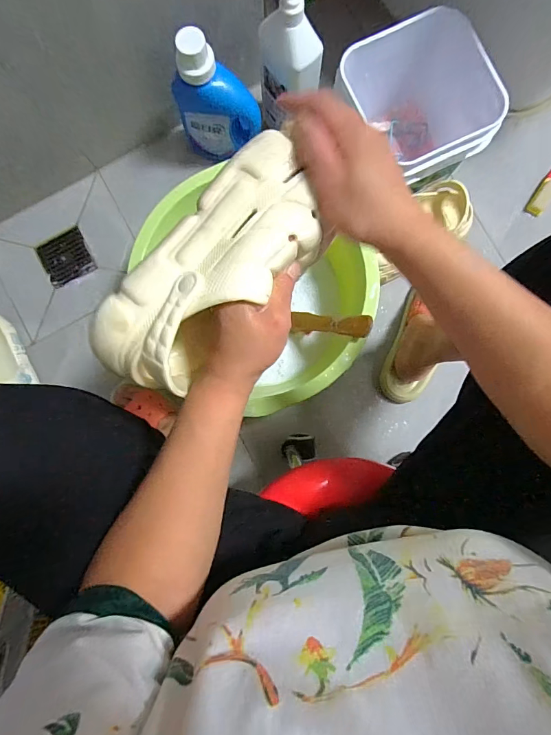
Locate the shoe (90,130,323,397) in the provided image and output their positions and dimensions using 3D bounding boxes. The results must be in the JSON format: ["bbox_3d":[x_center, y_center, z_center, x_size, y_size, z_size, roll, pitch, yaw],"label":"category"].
[{"bbox_3d":[-0.045,-0.077,0.314,0.093,0.084,0.219,43,96,4],"label":"shoe"}]

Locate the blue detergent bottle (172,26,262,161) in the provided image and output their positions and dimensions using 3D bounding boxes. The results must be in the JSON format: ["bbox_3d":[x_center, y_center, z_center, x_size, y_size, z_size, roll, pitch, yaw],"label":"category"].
[{"bbox_3d":[-0.102,-0.441,0.634,0.133,0.199,0.069,10,86,2],"label":"blue detergent bottle"}]

